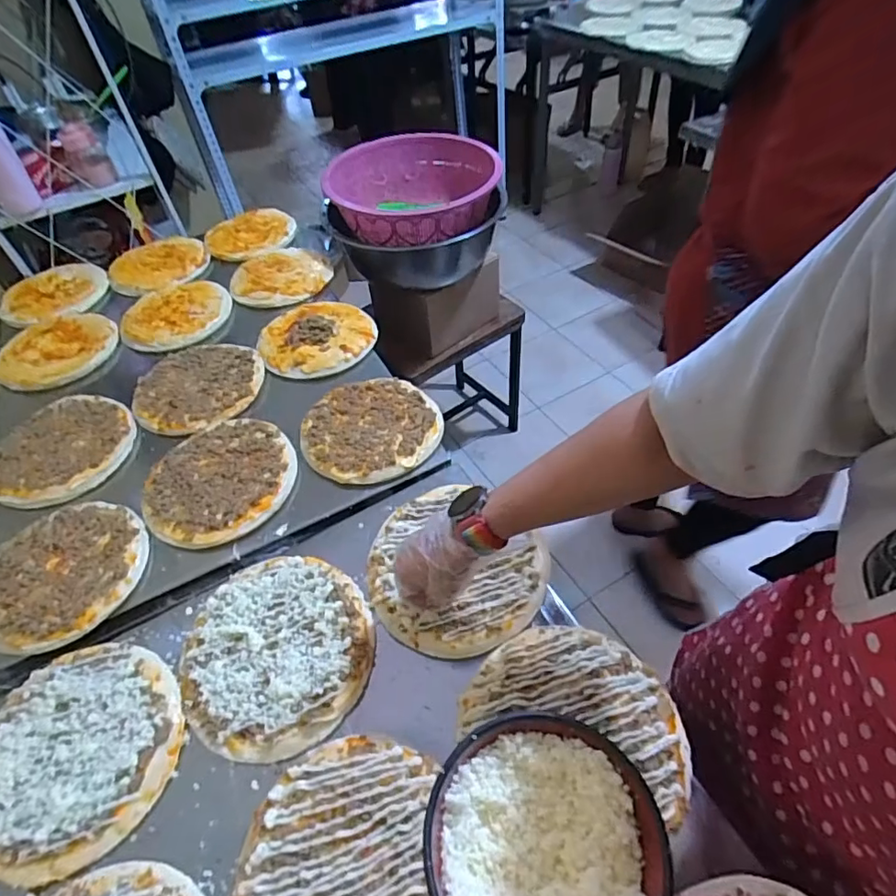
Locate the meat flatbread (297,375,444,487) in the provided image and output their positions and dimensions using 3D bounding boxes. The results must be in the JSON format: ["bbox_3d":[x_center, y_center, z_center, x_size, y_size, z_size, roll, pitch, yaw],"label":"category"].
[{"bbox_3d":[-0.111,-0.033,0.786,0.197,0.008,0.188,-10,48,-2],"label":"meat flatbread"}]

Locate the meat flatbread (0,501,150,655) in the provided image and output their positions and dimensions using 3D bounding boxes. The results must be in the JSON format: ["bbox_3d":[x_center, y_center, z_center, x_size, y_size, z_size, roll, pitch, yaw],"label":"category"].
[{"bbox_3d":[-0.481,0.150,0.670,0.197,0.008,0.182,-36,54,-22],"label":"meat flatbread"}]

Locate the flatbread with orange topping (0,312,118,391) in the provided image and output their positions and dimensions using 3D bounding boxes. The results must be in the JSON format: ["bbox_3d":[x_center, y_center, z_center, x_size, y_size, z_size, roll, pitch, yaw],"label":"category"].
[{"bbox_3d":[-0.715,-0.193,1.004,0.198,0.032,0.214,-4,49,4],"label":"flatbread with orange topping"}]

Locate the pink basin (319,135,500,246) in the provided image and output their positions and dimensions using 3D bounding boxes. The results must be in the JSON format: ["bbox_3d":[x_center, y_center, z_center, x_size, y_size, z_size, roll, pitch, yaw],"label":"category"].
[{"bbox_3d":[-0.073,-0.559,1.210,0.357,0.164,0.399,-5,49,1],"label":"pink basin"}]

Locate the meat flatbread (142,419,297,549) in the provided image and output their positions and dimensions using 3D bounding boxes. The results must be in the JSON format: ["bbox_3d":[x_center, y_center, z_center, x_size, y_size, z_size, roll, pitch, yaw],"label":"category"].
[{"bbox_3d":[-0.317,0.041,0.755,0.201,0.013,0.203,-23,50,-13],"label":"meat flatbread"}]

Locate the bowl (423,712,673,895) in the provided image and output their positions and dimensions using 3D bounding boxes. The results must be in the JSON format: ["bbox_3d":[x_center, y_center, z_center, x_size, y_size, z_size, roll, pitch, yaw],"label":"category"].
[{"bbox_3d":[0.056,0.248,0.342,0.141,0.051,0.131,-4,49,4],"label":"bowl"}]

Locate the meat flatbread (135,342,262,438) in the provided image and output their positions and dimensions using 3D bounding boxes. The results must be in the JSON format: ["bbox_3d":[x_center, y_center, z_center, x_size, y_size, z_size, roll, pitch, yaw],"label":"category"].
[{"bbox_3d":[-0.407,-0.113,0.892,0.199,0.009,0.206,-4,49,4],"label":"meat flatbread"}]

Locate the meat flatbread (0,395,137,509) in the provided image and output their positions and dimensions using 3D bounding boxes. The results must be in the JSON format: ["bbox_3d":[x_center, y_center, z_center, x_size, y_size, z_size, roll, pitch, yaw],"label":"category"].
[{"bbox_3d":[-0.583,0.001,0.820,0.193,0.023,0.197,-4,49,4],"label":"meat flatbread"}]

